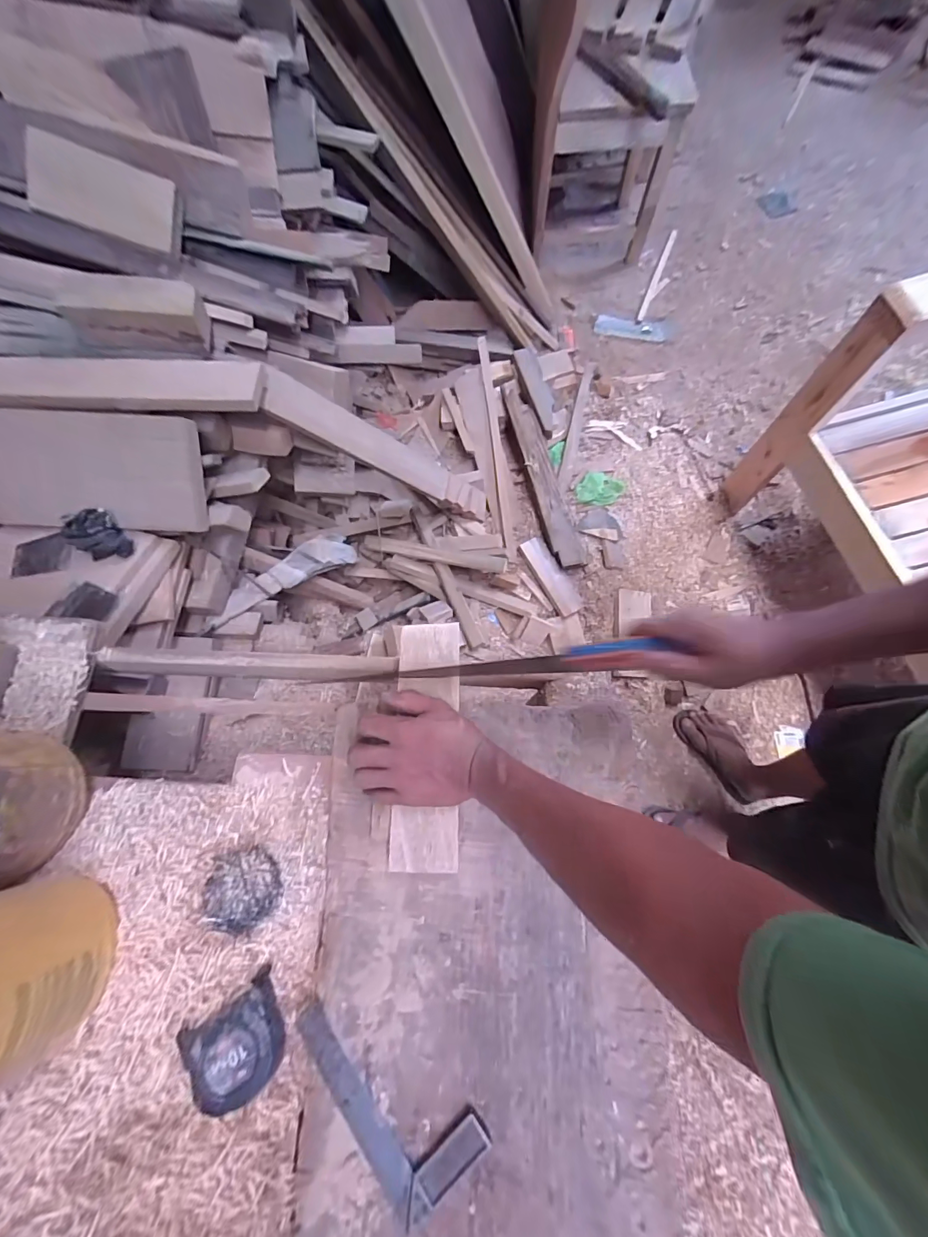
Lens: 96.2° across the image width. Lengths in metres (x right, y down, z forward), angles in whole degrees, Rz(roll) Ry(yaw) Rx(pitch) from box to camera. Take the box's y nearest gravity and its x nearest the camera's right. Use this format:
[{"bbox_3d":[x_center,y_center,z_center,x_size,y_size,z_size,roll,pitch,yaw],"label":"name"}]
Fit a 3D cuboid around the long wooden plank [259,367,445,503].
[{"bbox_3d":[-0.213,-0.412,0.986,0.024,0.501,0.106,-4,81,38],"label":"long wooden plank"}]

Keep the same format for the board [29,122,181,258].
[{"bbox_3d":[-0.610,-0.726,0.714,0.203,0.102,0.021,0,38,-30],"label":"board"}]

